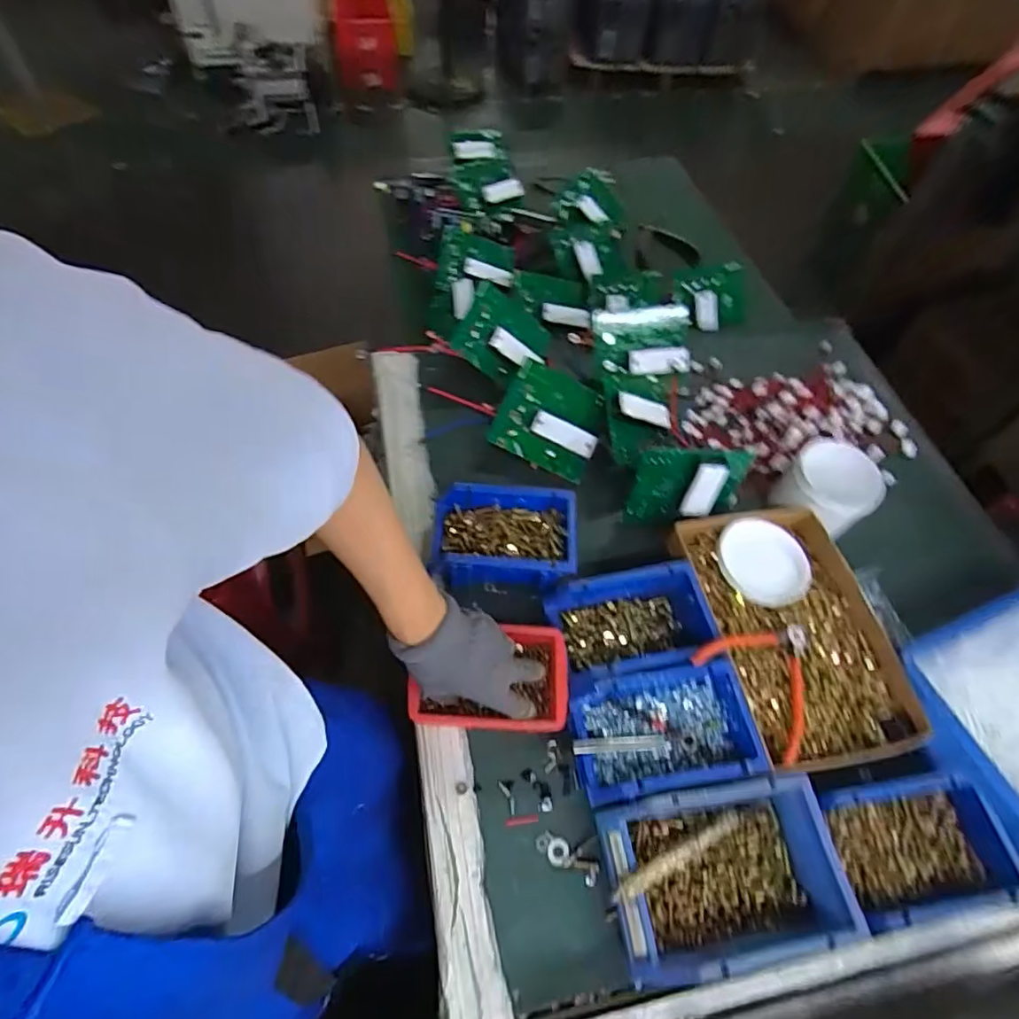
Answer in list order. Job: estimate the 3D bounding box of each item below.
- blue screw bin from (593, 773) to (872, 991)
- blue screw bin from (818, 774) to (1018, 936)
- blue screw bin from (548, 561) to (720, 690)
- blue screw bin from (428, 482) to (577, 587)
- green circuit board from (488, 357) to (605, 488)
[{"bbox_3d":[0.178,0.311,0.475,0.184,0.069,0.129,-5,58,-6],"label":"blue screw bin"},{"bbox_3d":[0.362,0.303,0.499,0.154,0.063,0.108,-6,58,-6],"label":"blue screw bin"},{"bbox_3d":[0.132,0.124,0.591,0.173,0.065,0.103,-8,58,-7],"label":"blue screw bin"},{"bbox_3d":[-0.008,0.036,0.634,0.162,0.061,0.114,3,58,-1],"label":"blue screw bin"},{"bbox_3d":[0.053,-0.115,0.719,0.131,0.028,0.119,25,92,-2],"label":"green circuit board"}]

